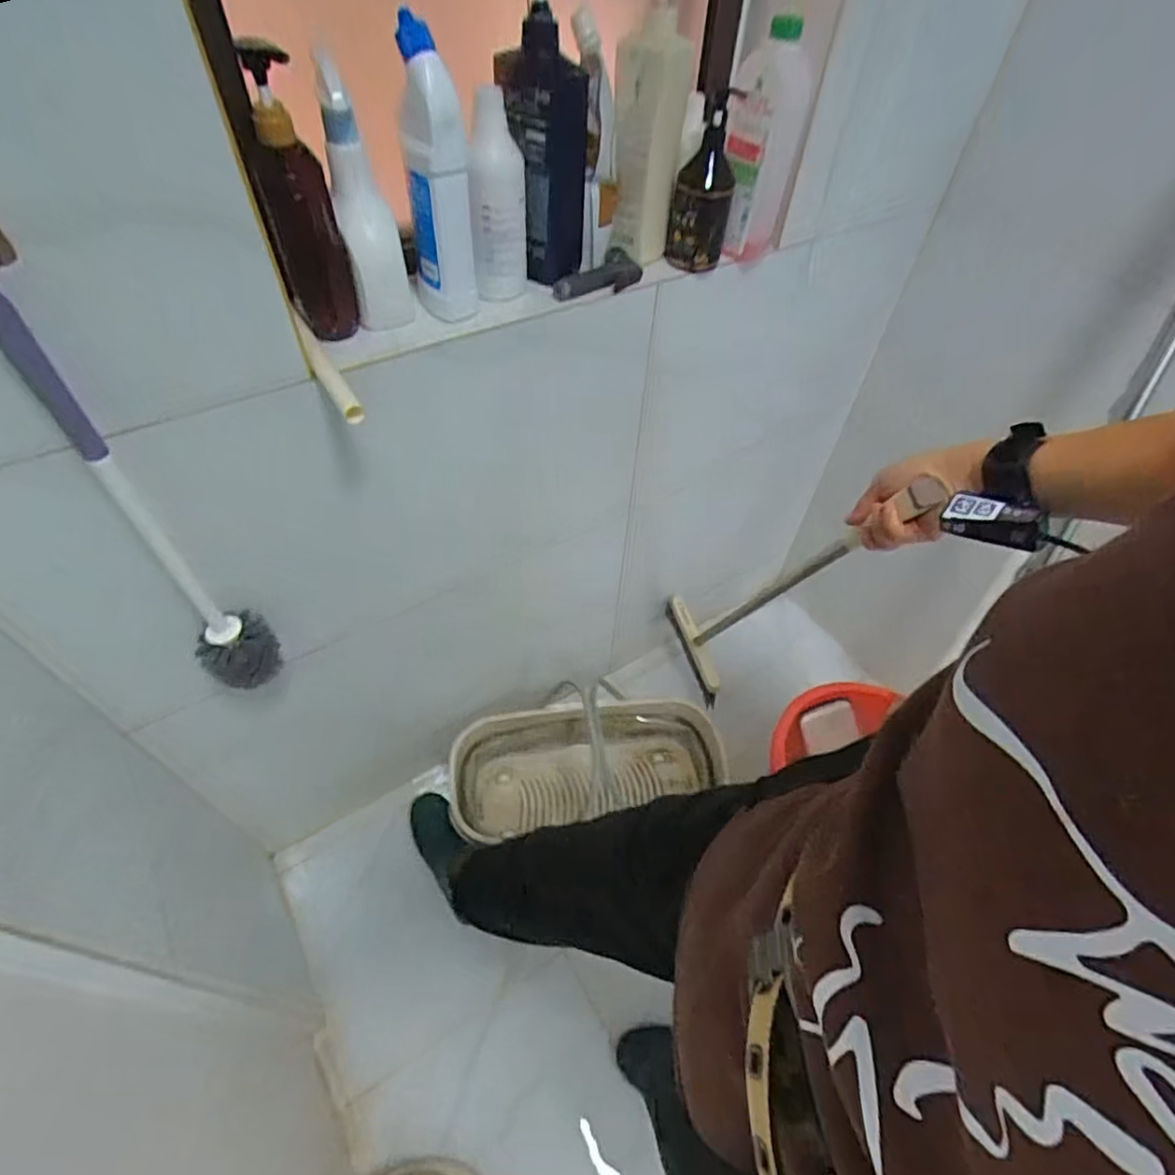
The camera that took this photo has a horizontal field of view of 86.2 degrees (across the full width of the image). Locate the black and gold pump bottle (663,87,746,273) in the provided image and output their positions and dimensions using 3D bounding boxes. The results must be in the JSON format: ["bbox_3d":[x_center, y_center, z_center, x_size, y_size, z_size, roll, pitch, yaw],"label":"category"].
[{"bbox_3d":[0.153,-0.520,0.814,0.075,0.189,0.079,13,51,5],"label":"black and gold pump bottle"}]

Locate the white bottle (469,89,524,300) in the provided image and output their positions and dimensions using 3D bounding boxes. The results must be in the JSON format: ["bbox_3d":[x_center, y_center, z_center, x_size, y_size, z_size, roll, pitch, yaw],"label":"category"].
[{"bbox_3d":[-0.097,-0.425,0.695,0.052,0.195,0.058,5,51,-1],"label":"white bottle"}]

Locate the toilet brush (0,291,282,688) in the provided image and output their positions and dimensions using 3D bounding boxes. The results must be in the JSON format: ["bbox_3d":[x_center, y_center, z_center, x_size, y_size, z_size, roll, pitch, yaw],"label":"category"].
[{"bbox_3d":[-0.412,-0.054,0.605,0.074,0.478,0.070,-33,61,-27],"label":"toilet brush"}]

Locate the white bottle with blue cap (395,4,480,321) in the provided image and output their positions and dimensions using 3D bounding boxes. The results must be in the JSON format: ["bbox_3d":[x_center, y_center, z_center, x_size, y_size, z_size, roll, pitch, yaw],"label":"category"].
[{"bbox_3d":[-0.151,-0.406,0.641,0.064,0.256,0.055,-7,52,-11],"label":"white bottle with blue cap"}]

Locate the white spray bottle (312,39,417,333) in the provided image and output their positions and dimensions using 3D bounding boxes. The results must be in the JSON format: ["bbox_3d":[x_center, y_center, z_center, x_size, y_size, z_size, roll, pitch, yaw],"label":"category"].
[{"bbox_3d":[-0.222,-0.383,0.636,0.057,0.222,0.069,-7,52,-11],"label":"white spray bottle"}]

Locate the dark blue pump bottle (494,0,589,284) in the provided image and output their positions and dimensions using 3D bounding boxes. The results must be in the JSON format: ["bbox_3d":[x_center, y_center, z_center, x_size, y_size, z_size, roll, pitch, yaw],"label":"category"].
[{"bbox_3d":[-0.048,-0.500,0.701,0.096,0.292,0.084,1,51,-4],"label":"dark blue pump bottle"}]

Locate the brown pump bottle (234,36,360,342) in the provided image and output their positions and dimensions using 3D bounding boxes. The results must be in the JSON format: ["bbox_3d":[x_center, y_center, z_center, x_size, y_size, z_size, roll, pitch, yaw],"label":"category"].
[{"bbox_3d":[-0.270,-0.360,0.596,0.059,0.235,0.063,-11,53,-14],"label":"brown pump bottle"}]

